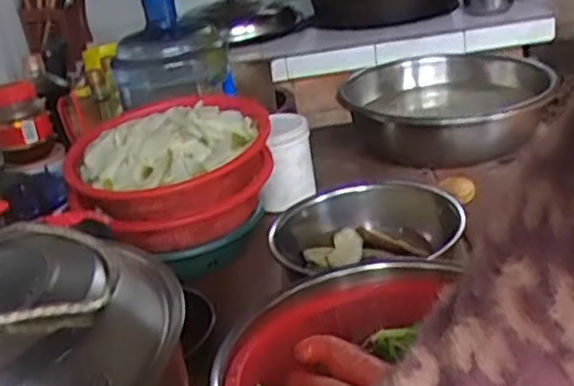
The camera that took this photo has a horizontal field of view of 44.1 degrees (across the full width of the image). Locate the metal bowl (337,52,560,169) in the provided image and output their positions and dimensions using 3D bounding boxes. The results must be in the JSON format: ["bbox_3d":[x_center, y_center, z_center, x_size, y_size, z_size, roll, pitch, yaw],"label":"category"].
[{"bbox_3d":[0.282,-0.157,1.292,0.339,0.128,0.339,-5,24,6],"label":"metal bowl"}]

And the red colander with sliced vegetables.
[{"bbox_3d":[-0.158,-0.038,1.025,0.293,0.136,0.270,-15,25,-17],"label":"red colander with sliced vegetables"}]

